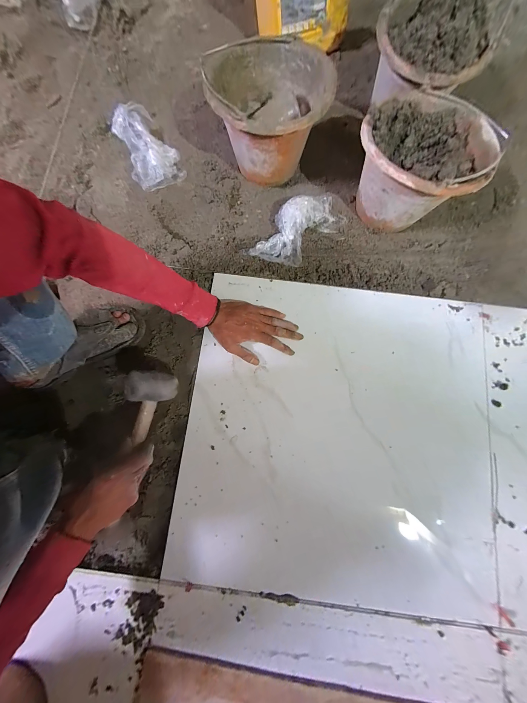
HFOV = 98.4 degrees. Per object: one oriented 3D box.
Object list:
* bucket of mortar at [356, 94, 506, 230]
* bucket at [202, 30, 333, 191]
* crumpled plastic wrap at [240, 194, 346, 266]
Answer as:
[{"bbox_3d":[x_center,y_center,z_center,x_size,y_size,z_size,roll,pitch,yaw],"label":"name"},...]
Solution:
[{"bbox_3d":[0.325,-0.387,0.496,0.244,0.155,0.232,0,79,-1],"label":"bucket of mortar"},{"bbox_3d":[0.011,-0.518,0.525,0.242,0.171,0.241,0,79,-1],"label":"bucket"},{"bbox_3d":[0.082,-0.298,0.540,0.130,0.047,0.256,44,81,7],"label":"crumpled plastic wrap"}]

